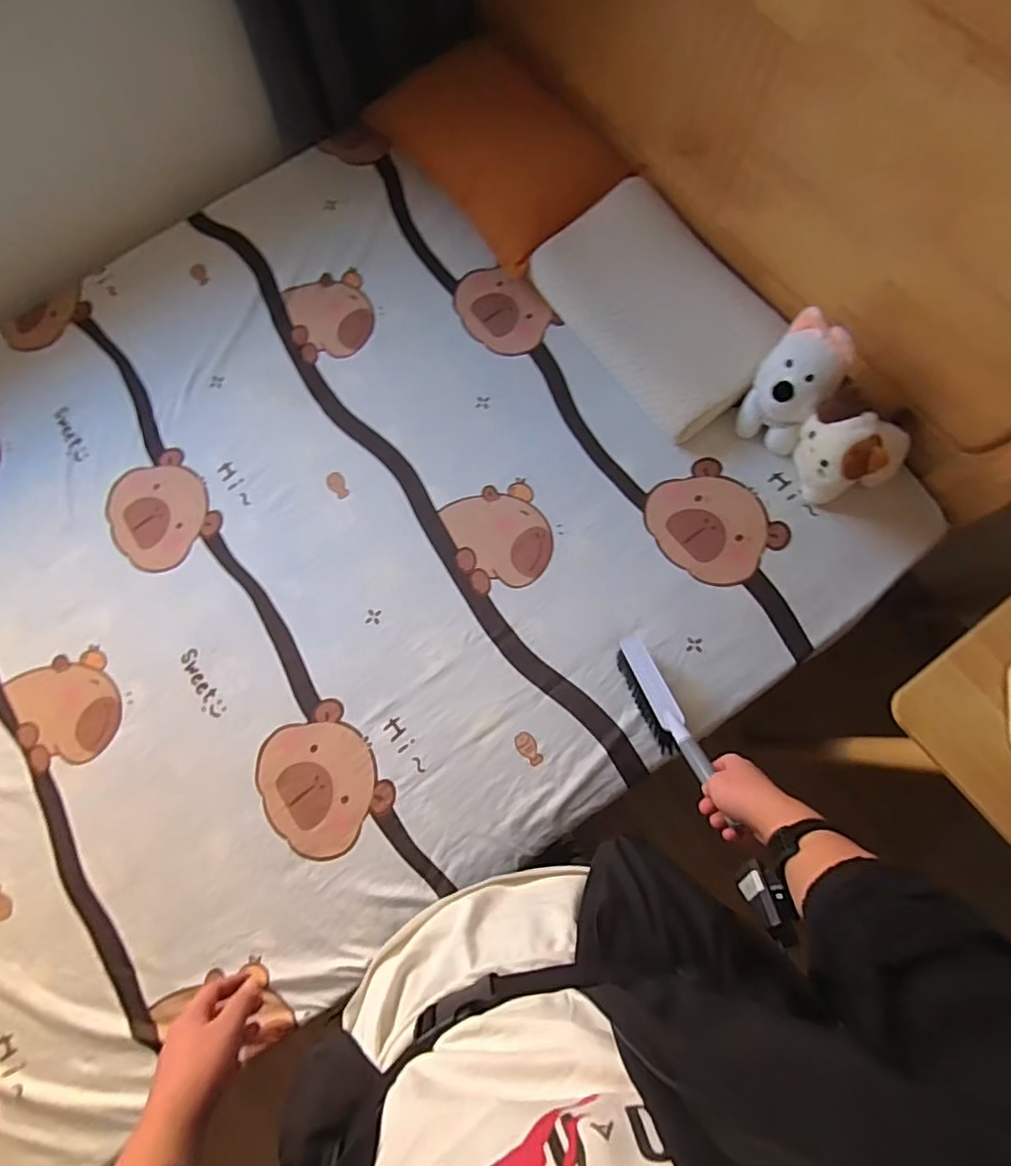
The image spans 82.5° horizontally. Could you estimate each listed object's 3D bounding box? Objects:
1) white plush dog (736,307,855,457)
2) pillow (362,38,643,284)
[{"bbox_3d":[0.467,-0.311,0.955,0.099,0.234,0.131,-44,76,-8],"label":"white plush dog"},{"bbox_3d":[-0.020,-0.895,1.176,0.288,0.088,0.533,-38,75,-6],"label":"pillow"}]

